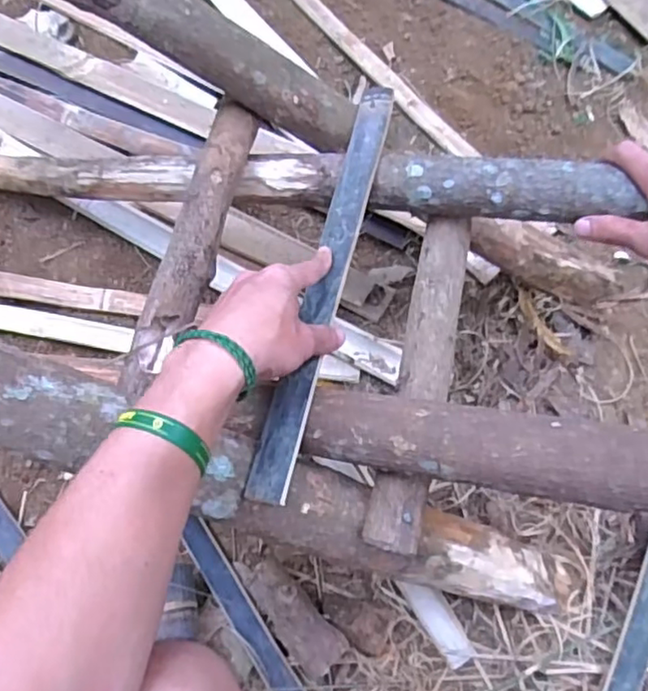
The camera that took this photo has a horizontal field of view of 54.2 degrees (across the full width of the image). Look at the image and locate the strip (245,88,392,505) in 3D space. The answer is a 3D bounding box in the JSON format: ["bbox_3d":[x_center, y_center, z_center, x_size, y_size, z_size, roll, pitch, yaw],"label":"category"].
[{"bbox_3d":[0.006,-0.068,0.527,0.029,0.010,0.402,11,64,8],"label":"strip"}]

